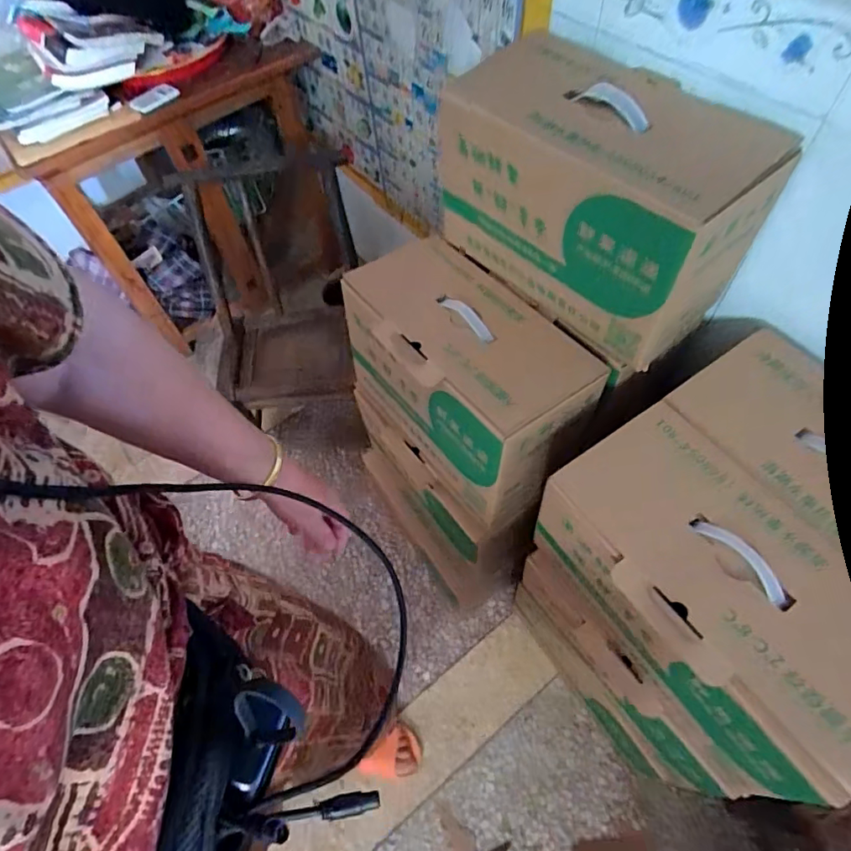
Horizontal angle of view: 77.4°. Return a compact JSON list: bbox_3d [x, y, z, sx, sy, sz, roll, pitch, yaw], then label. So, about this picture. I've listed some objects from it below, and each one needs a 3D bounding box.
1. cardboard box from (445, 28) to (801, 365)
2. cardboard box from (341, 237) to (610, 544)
[{"bbox_3d":[0.199,-0.282,0.665,0.180,0.251,0.366,-38,59,-24],"label":"cardboard box"},{"bbox_3d":[0.050,-0.055,0.818,0.186,0.282,0.357,-28,56,-18],"label":"cardboard box"}]

